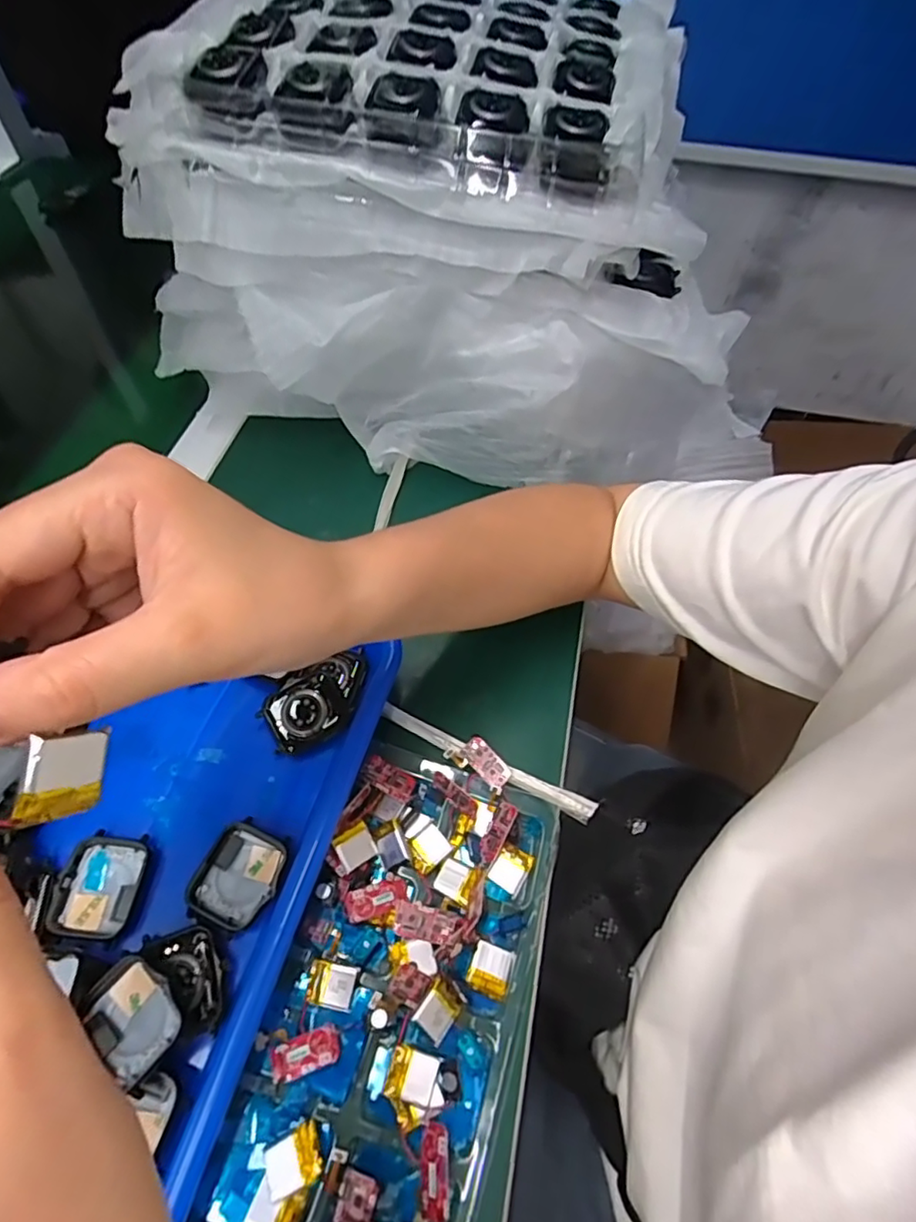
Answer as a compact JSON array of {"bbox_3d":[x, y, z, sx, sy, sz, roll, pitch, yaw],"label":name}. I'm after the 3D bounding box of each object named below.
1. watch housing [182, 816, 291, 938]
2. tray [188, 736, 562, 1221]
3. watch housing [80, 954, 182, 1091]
[{"bbox_3d":[-0.103,0.125,0.279,0.035,0.013,0.044,21,60,11],"label":"watch housing"},{"bbox_3d":[-0.029,0.182,0.260,0.106,0.022,0.248,16,59,8],"label":"tray"},{"bbox_3d":[-0.132,0.166,0.244,0.042,0.017,0.031,36,64,19],"label":"watch housing"}]

